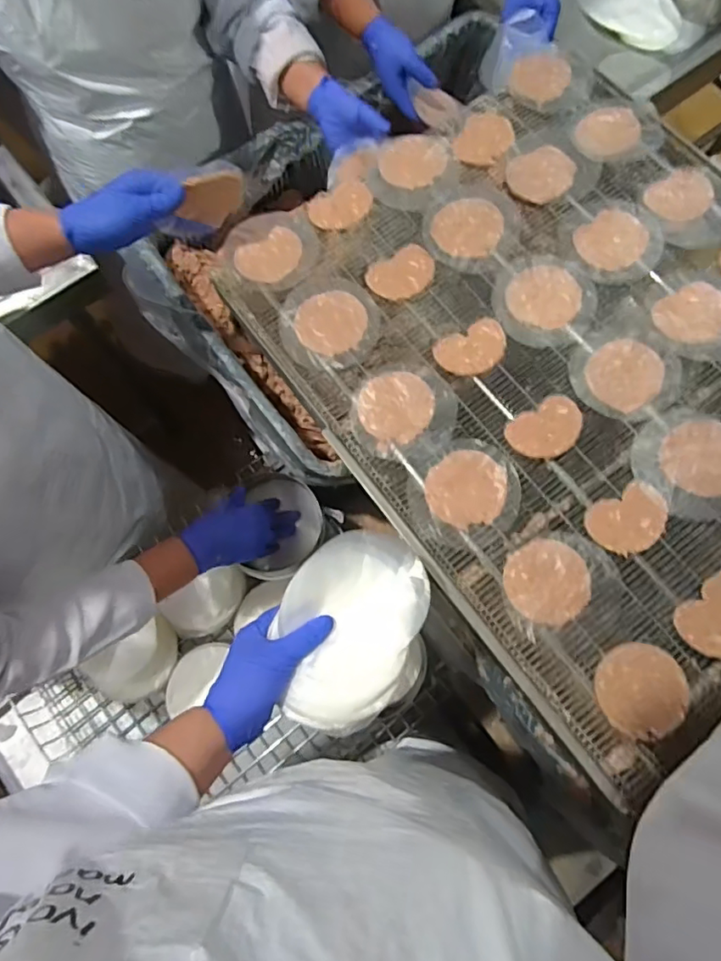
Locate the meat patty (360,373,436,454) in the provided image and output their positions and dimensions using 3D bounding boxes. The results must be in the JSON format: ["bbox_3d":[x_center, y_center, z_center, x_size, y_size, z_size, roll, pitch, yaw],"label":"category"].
[{"bbox_3d":[0.041,-0.085,0.656,0.083,0.006,0.084,0,78,-1],"label":"meat patty"}]

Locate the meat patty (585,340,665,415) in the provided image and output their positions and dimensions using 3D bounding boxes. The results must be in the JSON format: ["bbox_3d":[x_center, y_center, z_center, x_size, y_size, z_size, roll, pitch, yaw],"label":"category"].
[{"bbox_3d":[0.304,-0.123,0.656,0.088,0.011,0.079,-38,81,-8],"label":"meat patty"}]

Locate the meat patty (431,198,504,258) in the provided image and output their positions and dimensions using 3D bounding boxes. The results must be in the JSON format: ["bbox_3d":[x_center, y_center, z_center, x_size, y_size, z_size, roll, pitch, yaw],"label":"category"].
[{"bbox_3d":[0.136,-0.322,0.727,0.085,0.008,0.085,10,78,2],"label":"meat patty"}]

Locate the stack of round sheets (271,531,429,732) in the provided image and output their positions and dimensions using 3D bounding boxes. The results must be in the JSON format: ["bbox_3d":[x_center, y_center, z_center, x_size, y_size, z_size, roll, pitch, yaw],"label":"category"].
[{"bbox_3d":[-0.014,0.132,0.515,0.119,0.031,0.174,25,79,5],"label":"stack of round sheets"}]

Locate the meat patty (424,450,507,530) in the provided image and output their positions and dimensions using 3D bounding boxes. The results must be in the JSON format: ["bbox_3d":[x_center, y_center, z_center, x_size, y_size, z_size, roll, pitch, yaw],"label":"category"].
[{"bbox_3d":[0.115,0.008,0.624,0.083,0.007,0.082,0,78,-1],"label":"meat patty"}]

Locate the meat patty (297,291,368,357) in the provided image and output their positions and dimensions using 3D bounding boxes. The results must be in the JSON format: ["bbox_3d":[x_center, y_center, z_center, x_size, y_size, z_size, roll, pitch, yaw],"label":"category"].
[{"bbox_3d":[-0.034,-0.191,0.692,0.082,0.008,0.082,0,78,-1],"label":"meat patty"}]

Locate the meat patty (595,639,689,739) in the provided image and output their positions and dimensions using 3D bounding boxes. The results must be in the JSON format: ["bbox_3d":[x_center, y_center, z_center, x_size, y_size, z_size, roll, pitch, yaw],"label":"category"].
[{"bbox_3d":[0.272,0.203,0.557,0.082,0.019,0.083,0,78,-1],"label":"meat patty"}]

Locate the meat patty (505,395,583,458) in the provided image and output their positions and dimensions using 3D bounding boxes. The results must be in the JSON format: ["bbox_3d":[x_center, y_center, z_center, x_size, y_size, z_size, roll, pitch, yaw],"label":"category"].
[{"bbox_3d":[0.210,-0.059,0.640,0.089,0.006,0.061,-29,80,-6],"label":"meat patty"}]

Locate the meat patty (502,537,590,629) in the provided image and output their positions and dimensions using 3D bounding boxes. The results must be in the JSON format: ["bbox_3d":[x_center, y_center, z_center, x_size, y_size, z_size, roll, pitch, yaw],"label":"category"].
[{"bbox_3d":[0.194,0.105,0.593,0.084,0.012,0.084,11,78,2],"label":"meat patty"}]

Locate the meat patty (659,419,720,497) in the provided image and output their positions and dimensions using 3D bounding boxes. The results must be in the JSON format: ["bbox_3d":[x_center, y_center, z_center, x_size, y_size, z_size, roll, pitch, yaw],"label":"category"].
[{"bbox_3d":[0.374,-0.027,0.621,0.086,0.004,0.084,16,78,3],"label":"meat patty"}]

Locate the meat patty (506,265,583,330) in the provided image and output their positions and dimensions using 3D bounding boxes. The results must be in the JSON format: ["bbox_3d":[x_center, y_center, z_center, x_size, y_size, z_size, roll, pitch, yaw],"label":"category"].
[{"bbox_3d":[0.222,-0.223,0.691,0.085,0.006,0.085,0,78,-1],"label":"meat patty"}]

